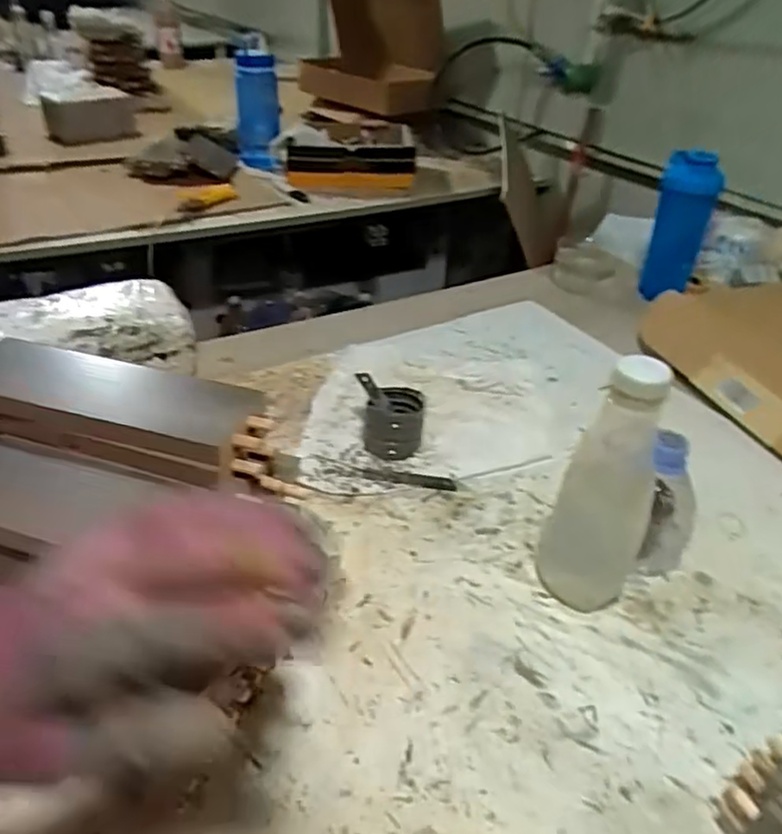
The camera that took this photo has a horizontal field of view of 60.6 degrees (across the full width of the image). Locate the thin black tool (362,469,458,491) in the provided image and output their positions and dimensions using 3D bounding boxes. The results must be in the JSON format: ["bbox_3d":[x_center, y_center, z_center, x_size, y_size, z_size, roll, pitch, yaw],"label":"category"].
[{"bbox_3d":[0.020,0.064,0.698,0.098,0.004,0.018,8,37,5],"label":"thin black tool"}]

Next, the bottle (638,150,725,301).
[{"bbox_3d":[0.429,-0.281,1.000,0.079,0.217,0.076,19,39,19],"label":"bottle"}]

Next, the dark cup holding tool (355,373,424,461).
[{"bbox_3d":[0.002,0.001,0.731,0.067,0.062,0.076,-6,38,-13],"label":"dark cup holding tool"}]

